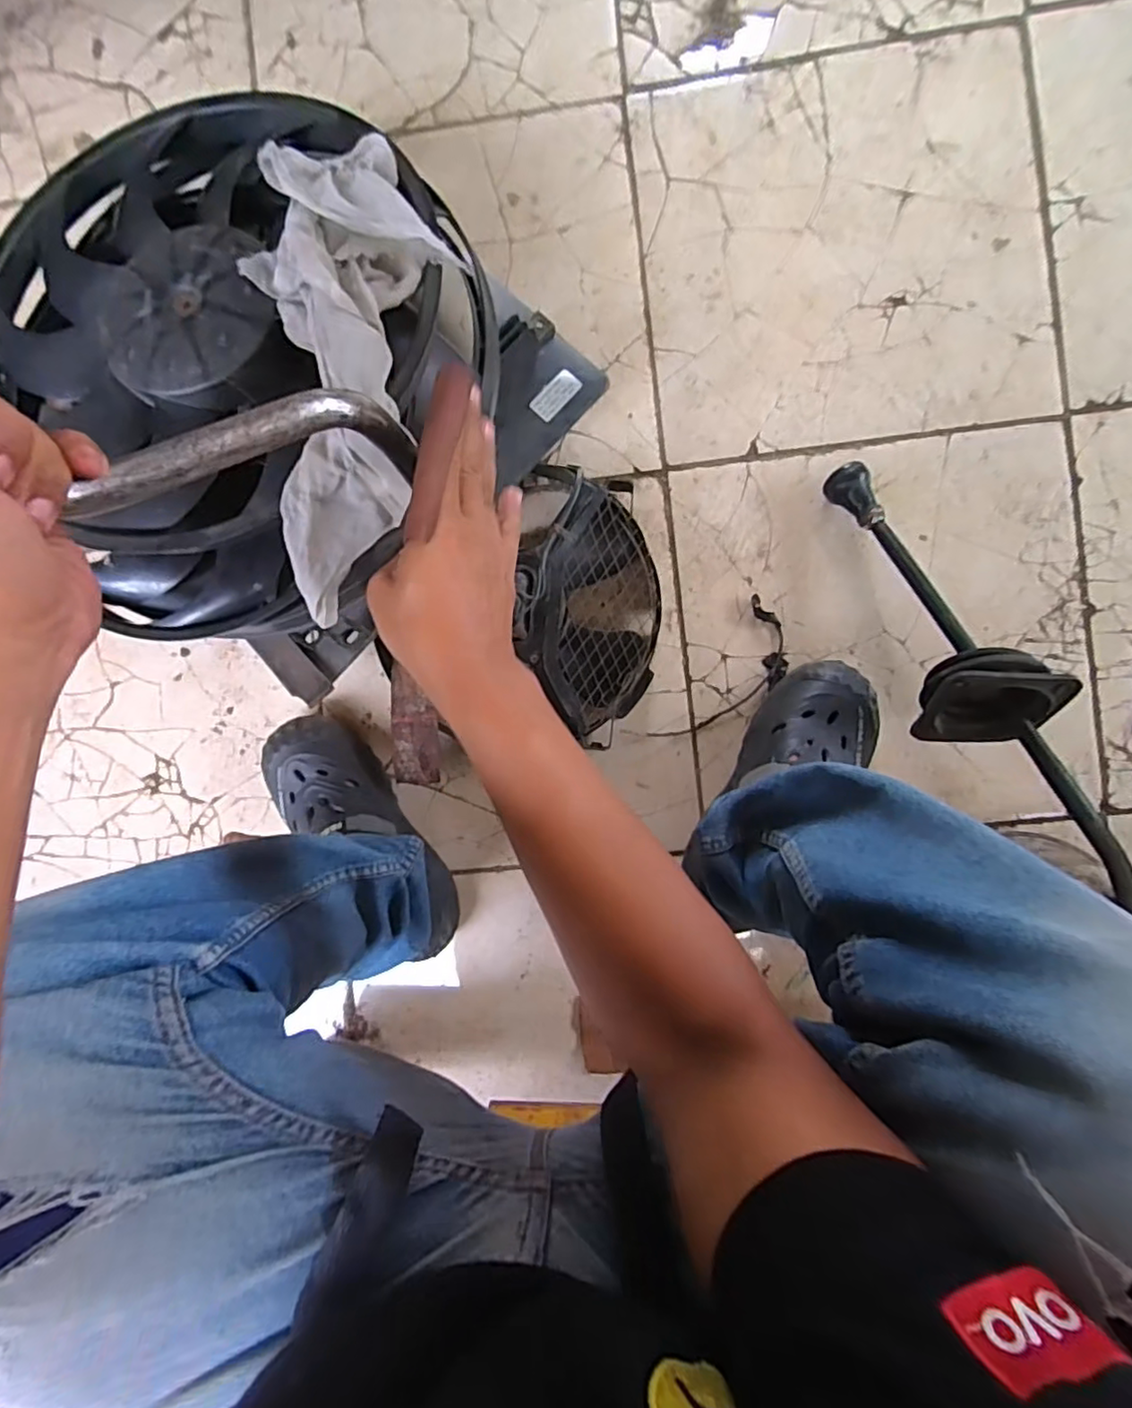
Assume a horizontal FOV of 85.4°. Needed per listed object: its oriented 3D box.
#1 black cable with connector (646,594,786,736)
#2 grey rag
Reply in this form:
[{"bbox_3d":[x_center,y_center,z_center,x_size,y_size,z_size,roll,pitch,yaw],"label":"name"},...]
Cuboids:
[{"bbox_3d":[0.175,-0.019,0.653,0.075,0.009,0.183,36,93,3],"label":"black cable with connector"},{"bbox_3d":[-0.156,-0.220,0.440,0.135,0.067,0.309,-1,91,4],"label":"grey rag"}]

